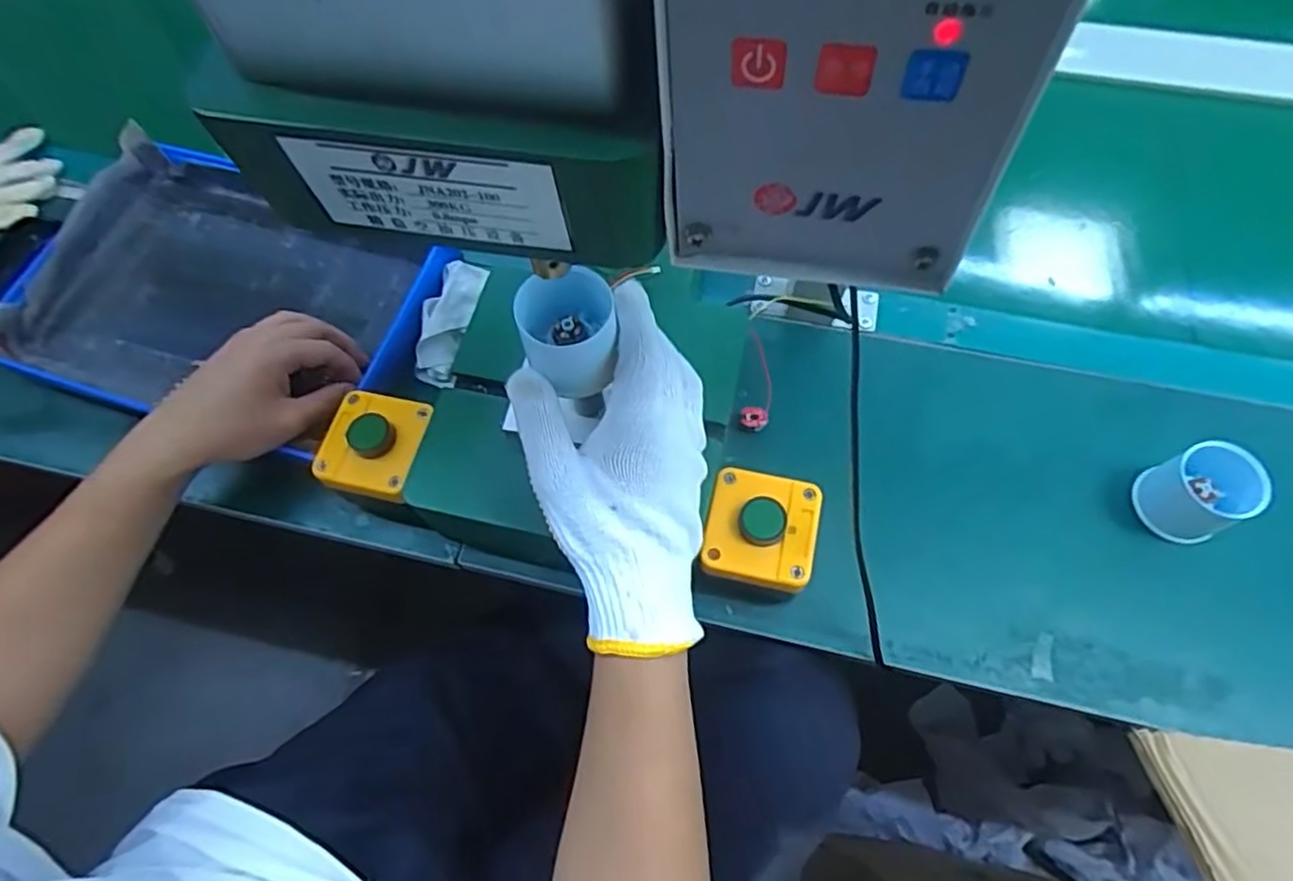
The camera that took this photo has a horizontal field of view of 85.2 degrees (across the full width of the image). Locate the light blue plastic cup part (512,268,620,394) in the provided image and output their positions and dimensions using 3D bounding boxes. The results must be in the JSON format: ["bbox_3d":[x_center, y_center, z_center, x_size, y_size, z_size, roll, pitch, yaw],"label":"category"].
[{"bbox_3d":[-0.041,-0.057,0.382,0.051,0.049,0.046,-17,65,-5],"label":"light blue plastic cup part"}]

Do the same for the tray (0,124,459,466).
[{"bbox_3d":[-0.342,-0.118,0.568,0.333,0.050,0.220,16,67,10],"label":"tray"}]

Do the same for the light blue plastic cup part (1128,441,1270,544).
[{"bbox_3d":[0.362,0.035,0.461,0.050,0.054,0.052,-1,65,2],"label":"light blue plastic cup part"}]

